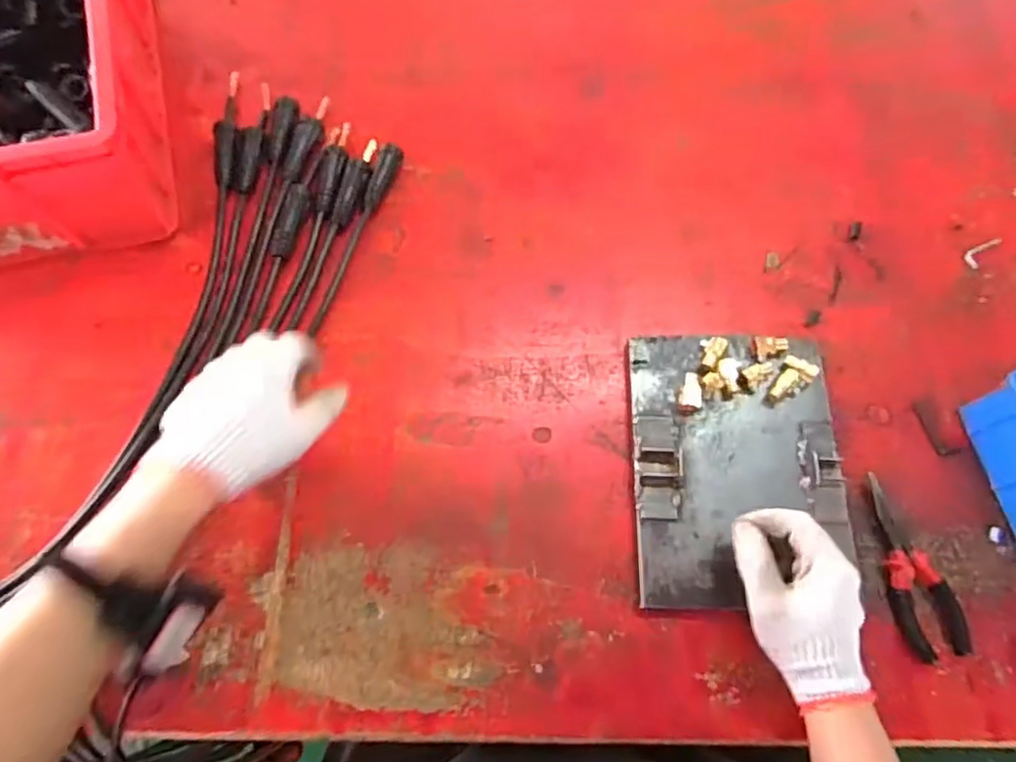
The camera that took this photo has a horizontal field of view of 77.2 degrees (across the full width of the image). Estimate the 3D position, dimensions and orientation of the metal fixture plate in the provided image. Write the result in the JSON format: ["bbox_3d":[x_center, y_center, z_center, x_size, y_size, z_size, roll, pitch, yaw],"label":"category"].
[{"bbox_3d":[0.211,0.076,0.582,0.189,0.016,0.250,2,69,-1],"label":"metal fixture plate"}]

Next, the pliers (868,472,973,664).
[{"bbox_3d":[0.351,0.164,0.561,0.050,0.022,0.154,-15,71,-8],"label":"pliers"}]

